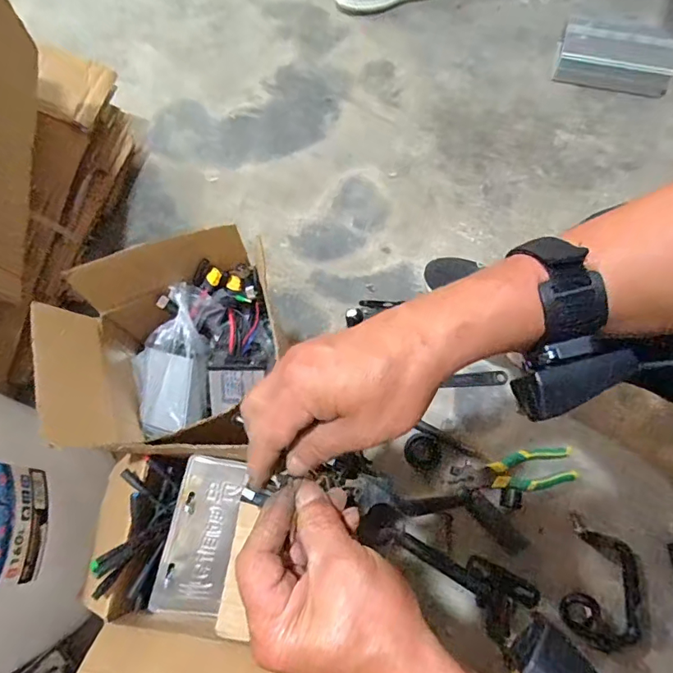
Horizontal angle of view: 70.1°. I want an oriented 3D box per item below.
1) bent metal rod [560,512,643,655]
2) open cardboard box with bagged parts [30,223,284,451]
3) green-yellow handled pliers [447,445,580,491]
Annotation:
[{"bbox_3d":[0.387,0.356,0.688,0.112,0.020,0.162,15,71,8],"label":"bent metal rod"},{"bbox_3d":[-0.186,0.010,0.543,0.232,0.150,0.164,-23,71,-5],"label":"open cardboard box with bagged parts"},{"bbox_3d":[0.272,0.207,0.738,0.187,0.033,0.056,-6,69,1],"label":"green-yellow handled pliers"}]

